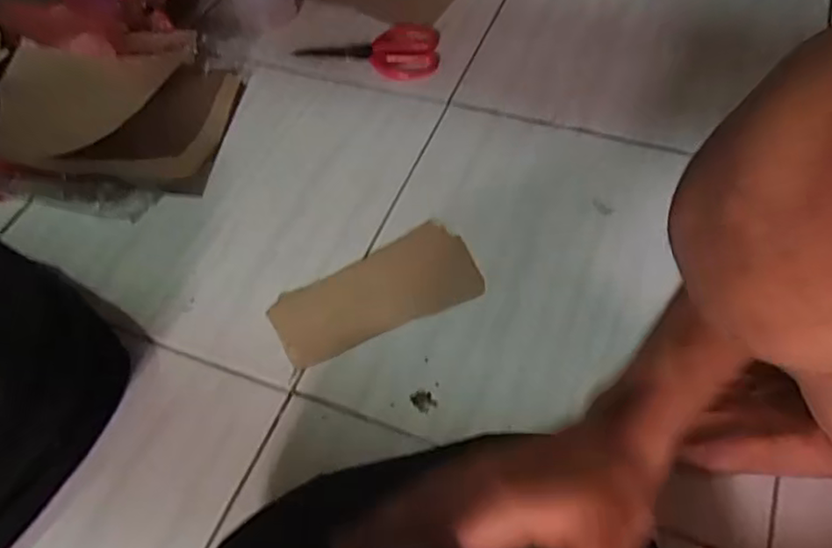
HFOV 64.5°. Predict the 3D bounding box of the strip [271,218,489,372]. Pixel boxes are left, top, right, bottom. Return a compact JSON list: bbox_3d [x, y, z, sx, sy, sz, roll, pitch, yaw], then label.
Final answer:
[{"bbox_3d":[-0.045,0.013,0.643,0.195,0.011,0.083,-22,65,-8],"label":"strip"}]

